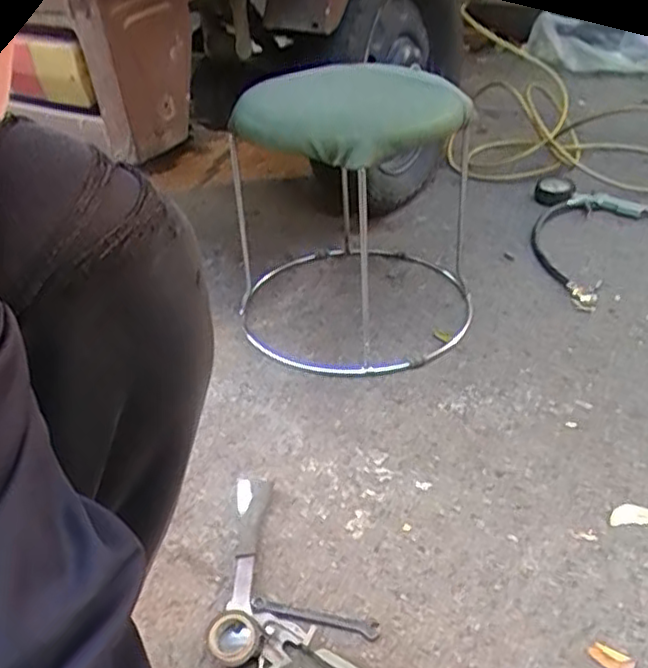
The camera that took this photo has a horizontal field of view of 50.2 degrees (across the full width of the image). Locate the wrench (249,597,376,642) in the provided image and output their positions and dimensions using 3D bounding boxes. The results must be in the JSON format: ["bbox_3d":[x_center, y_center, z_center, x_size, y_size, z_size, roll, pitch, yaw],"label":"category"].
[{"bbox_3d":[-0.009,0.258,0.630,0.116,0.010,0.018,6,35,14],"label":"wrench"}]

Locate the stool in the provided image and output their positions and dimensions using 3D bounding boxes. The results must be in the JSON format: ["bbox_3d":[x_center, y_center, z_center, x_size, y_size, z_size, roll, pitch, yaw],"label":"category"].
[{"bbox_3d":[0.056,-0.169,0.947,0.288,0.356,0.333,3,35,11],"label":"stool"}]

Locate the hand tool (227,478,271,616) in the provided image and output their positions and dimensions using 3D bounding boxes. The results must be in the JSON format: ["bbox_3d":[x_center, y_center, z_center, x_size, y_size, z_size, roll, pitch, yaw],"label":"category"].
[{"bbox_3d":[-0.081,0.208,0.696,0.036,0.015,0.162,-1,34,4],"label":"hand tool"}]

